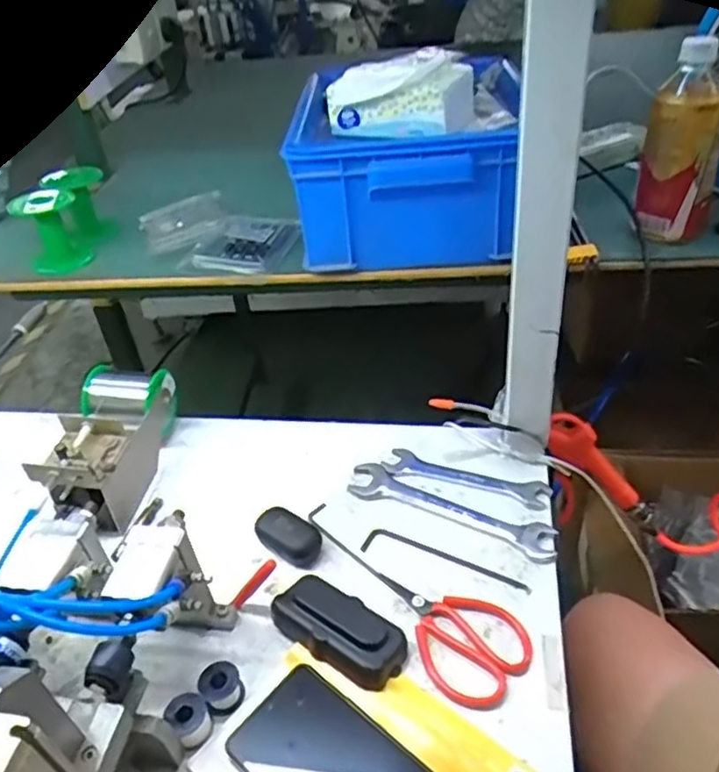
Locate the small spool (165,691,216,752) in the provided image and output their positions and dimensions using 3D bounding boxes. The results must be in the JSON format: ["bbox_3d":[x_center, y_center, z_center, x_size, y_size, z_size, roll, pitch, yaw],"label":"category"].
[{"bbox_3d":[-0.119,0.234,0.467,0.026,0.024,0.026,-27,43,-24],"label":"small spool"}]

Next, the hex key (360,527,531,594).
[{"bbox_3d":[0.072,0.148,0.564,0.144,0.004,0.024,13,42,22],"label":"hex key"}]

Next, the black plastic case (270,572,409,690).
[{"bbox_3d":[-0.016,0.185,0.510,0.104,0.030,0.050,22,46,31],"label":"black plastic case"}]

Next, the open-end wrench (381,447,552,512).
[{"bbox_3d":[0.100,0.085,0.631,0.156,0.009,0.035,12,42,22],"label":"open-end wrench"}]

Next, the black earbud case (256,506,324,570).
[{"bbox_3d":[-0.061,0.132,0.584,0.058,0.024,0.035,22,46,31],"label":"black earbud case"}]

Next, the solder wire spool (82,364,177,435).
[{"bbox_3d":[-0.240,0.024,0.704,0.089,0.076,0.076,-2,38,5],"label":"solder wire spool"}]

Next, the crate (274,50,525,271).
[{"bbox_3d":[0.057,-0.264,0.746,0.224,0.127,0.308,1,39,9],"label":"crate"}]

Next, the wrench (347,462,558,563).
[{"bbox_3d":[0.079,0.111,0.605,0.198,0.005,0.040,16,43,26],"label":"wrench"}]

